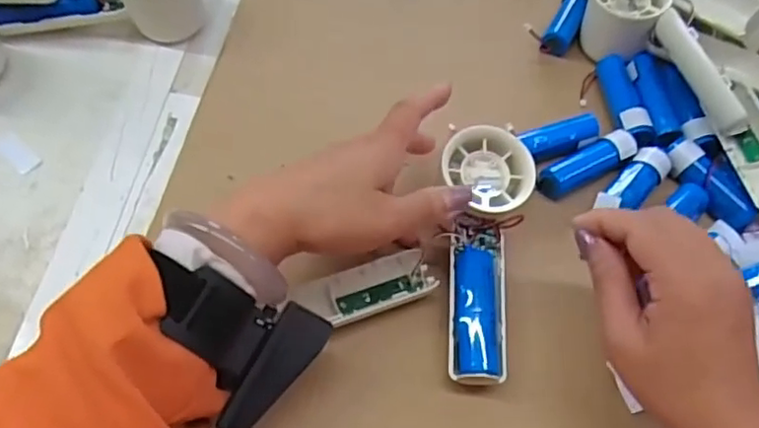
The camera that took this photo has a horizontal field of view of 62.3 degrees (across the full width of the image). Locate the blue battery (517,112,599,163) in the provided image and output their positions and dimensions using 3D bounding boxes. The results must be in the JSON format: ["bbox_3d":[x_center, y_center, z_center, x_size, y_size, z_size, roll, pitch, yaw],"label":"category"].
[{"bbox_3d":[0.127,-0.052,0.441,0.059,0.019,0.022,-14,63,-15],"label":"blue battery"}]

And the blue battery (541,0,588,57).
[{"bbox_3d":[0.152,-0.158,0.504,0.021,0.014,0.073,27,61,8],"label":"blue battery"}]

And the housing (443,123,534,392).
[{"bbox_3d":[0.061,0.022,0.377,0.052,0.024,0.151,6,75,-1],"label":"housing"}]

